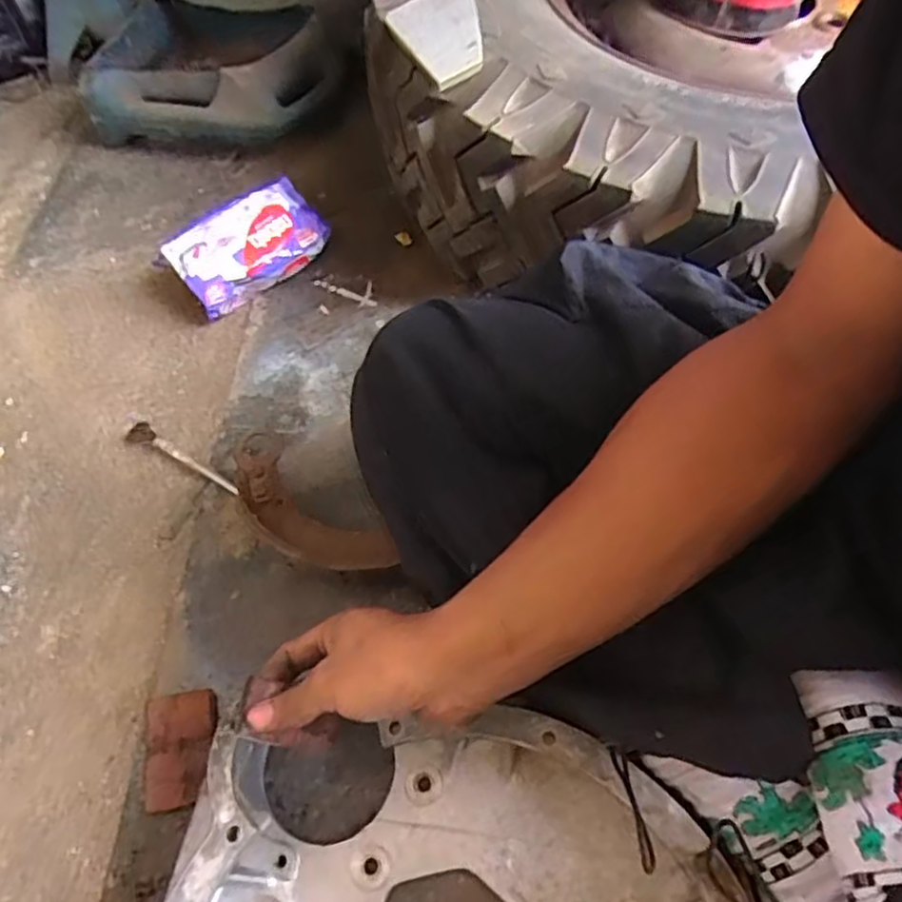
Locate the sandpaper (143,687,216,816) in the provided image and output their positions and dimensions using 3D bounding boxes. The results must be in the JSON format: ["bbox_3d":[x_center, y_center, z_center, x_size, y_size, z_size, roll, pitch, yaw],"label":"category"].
[{"bbox_3d":[-0.199,0.217,0.495,0.053,0.007,0.078,-12,60,-3],"label":"sandpaper"}]

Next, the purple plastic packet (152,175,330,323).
[{"bbox_3d":[-0.209,-0.216,0.710,0.163,0.040,0.089,-41,107,-20],"label":"purple plastic packet"}]

